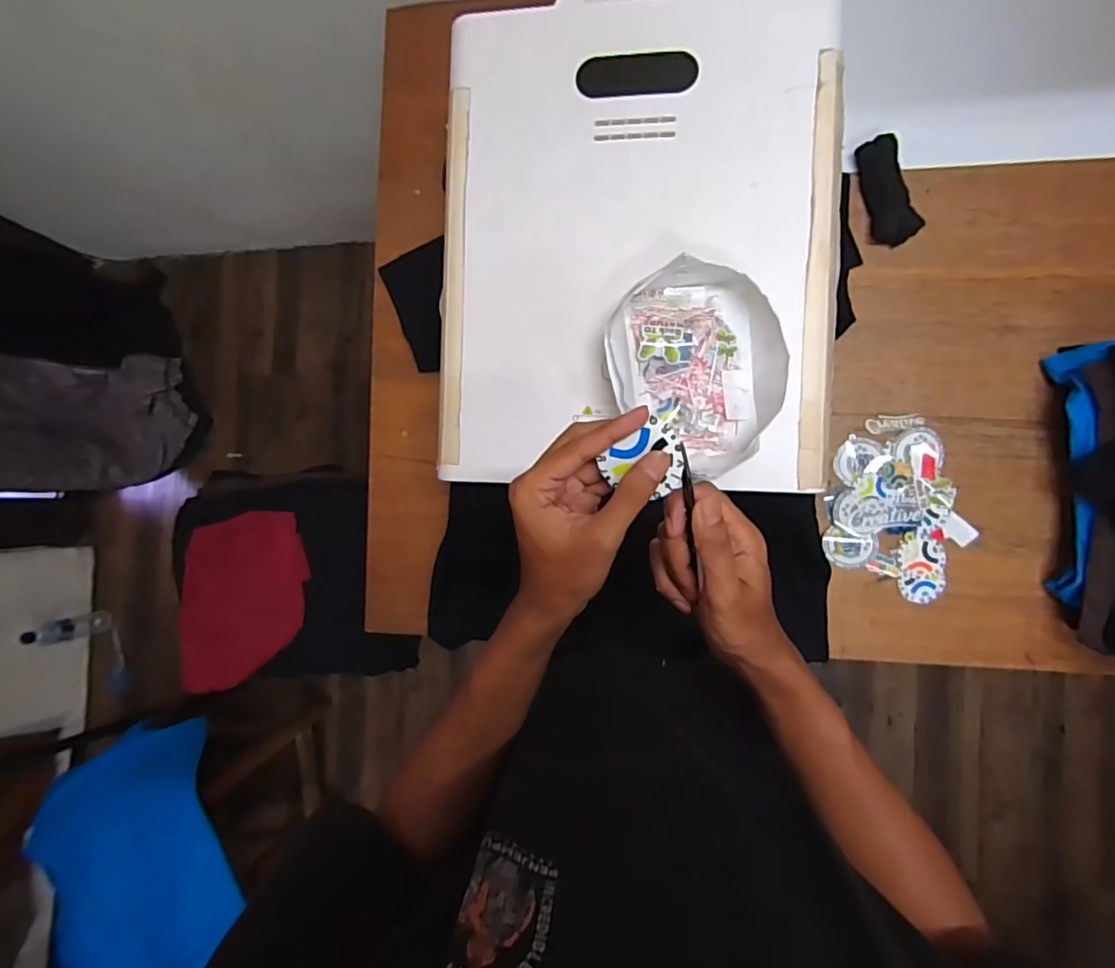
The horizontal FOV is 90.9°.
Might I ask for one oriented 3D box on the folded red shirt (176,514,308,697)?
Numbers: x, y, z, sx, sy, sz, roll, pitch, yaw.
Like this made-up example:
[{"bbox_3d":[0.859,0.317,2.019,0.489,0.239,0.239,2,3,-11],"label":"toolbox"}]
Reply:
[{"bbox_3d":[-0.559,0.207,0.976,0.220,0.034,0.296,-5,89,7],"label":"folded red shirt"}]

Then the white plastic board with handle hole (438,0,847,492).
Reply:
[{"bbox_3d":[0.077,-0.251,0.562,0.399,0.024,0.495,2,90,7],"label":"white plastic board with handle hole"}]

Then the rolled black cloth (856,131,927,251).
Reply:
[{"bbox_3d":[0.405,-0.358,0.675,0.045,0.027,0.125,-15,88,7],"label":"rolled black cloth"}]

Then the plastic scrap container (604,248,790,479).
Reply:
[{"bbox_3d":[0.132,-0.108,0.529,0.164,0.054,0.190,5,90,7],"label":"plastic scrap container"}]

